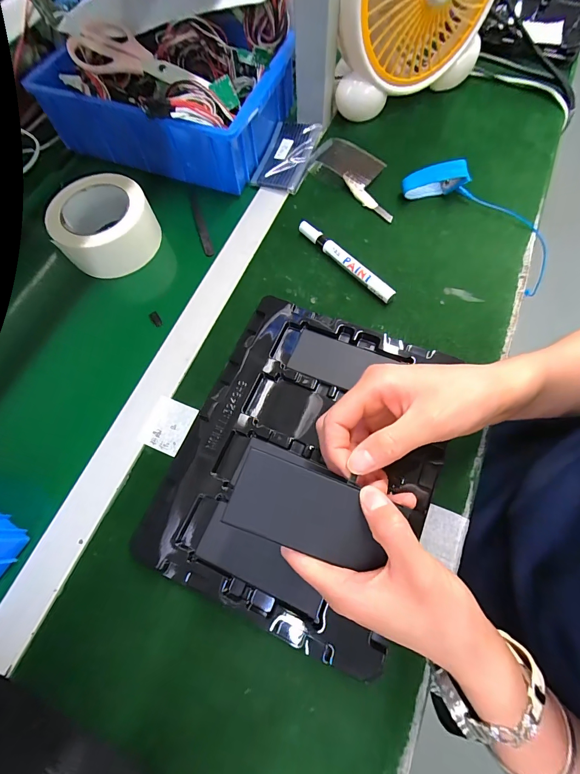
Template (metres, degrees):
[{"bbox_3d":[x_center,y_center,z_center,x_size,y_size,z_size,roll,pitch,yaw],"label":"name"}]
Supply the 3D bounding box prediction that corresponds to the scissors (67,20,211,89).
[{"bbox_3d":[-0.180,-0.404,0.424,0.176,0.013,0.062,12,90,4],"label":"scissors"}]

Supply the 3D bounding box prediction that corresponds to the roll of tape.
[{"bbox_3d":[-0.214,-0.191,0.415,0.108,0.049,0.112,-1,69,2],"label":"roll of tape"}]

